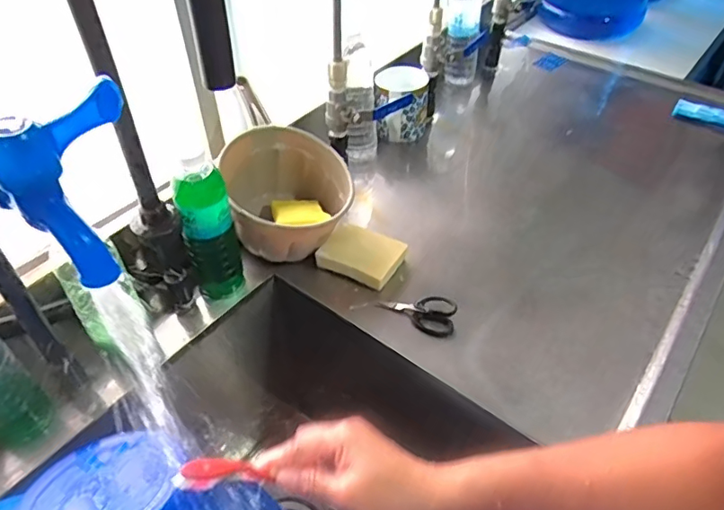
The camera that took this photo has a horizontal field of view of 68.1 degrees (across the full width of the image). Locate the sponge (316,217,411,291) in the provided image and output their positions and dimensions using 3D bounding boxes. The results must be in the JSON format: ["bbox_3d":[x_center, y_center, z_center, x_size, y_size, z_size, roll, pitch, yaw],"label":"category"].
[{"bbox_3d":[0.000,-0.002,0.709,0.099,0.029,0.076,22,50,15],"label":"sponge"}]

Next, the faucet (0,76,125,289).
[{"bbox_3d":[-0.142,-0.036,0.274,0.038,0.079,0.066,12,47,13],"label":"faucet"}]

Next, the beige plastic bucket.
[{"bbox_3d":[-0.099,-0.079,0.718,0.166,0.104,0.154,0,47,0],"label":"beige plastic bucket"}]

